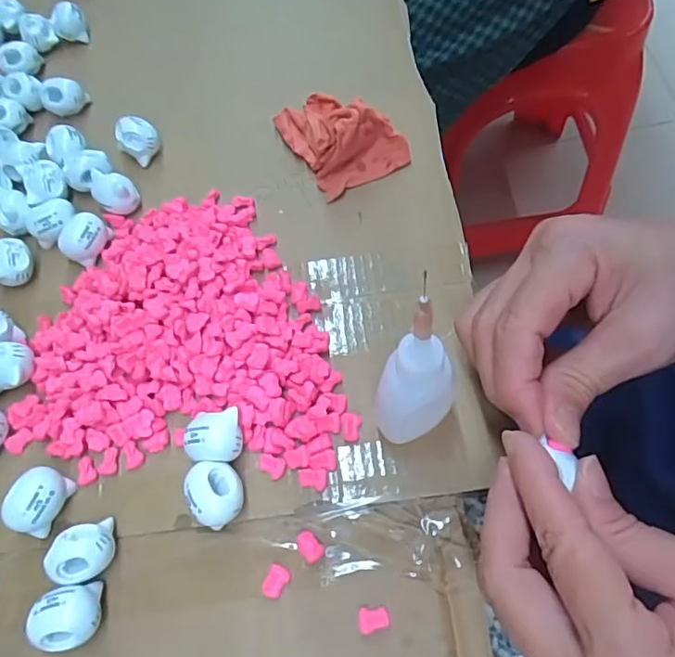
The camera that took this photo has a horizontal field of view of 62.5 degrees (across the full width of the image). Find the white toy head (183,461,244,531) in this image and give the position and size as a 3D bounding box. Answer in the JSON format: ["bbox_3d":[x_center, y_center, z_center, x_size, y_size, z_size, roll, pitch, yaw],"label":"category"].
[{"bbox_3d":[-0.050,0.068,0.228,0.022,0.021,0.025,-41,67,-14],"label":"white toy head"}]

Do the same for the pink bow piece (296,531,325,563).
[{"bbox_3d":[-0.011,0.088,0.225,0.009,0.004,0.012,-39,67,-13],"label":"pink bow piece"}]

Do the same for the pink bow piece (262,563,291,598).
[{"bbox_3d":[-0.025,0.101,0.221,0.008,0.004,0.012,23,68,15],"label":"pink bow piece"}]

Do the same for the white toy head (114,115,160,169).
[{"bbox_3d":[-0.114,-0.107,0.318,0.021,0.021,0.021,-2,64,4],"label":"white toy head"}]

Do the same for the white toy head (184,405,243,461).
[{"bbox_3d":[-0.052,0.046,0.234,0.023,0.019,0.021,-6,64,2],"label":"white toy head"}]

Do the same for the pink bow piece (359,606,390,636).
[{"bbox_3d":[0.014,0.111,0.213,0.011,0.005,0.009,-4,64,4],"label":"pink bow piece"}]

